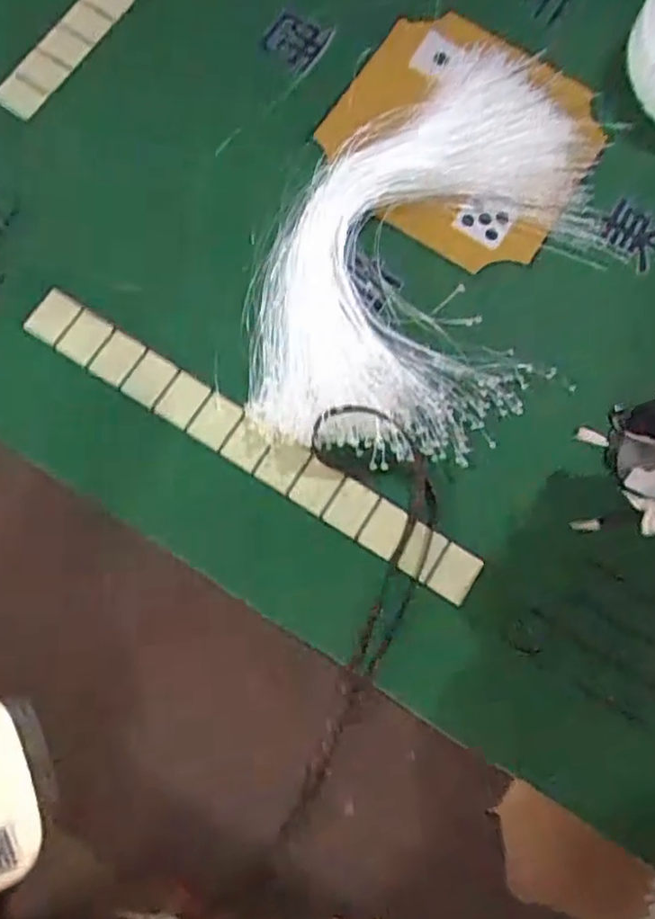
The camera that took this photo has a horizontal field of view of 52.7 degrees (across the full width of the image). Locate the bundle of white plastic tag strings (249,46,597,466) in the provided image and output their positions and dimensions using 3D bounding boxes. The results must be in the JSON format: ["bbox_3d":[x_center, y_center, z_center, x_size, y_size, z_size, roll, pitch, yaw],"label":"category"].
[{"bbox_3d":[0.088,-0.173,0.547,0.212,0.067,0.396,26,75,3],"label":"bundle of white plastic tag strings"}]

